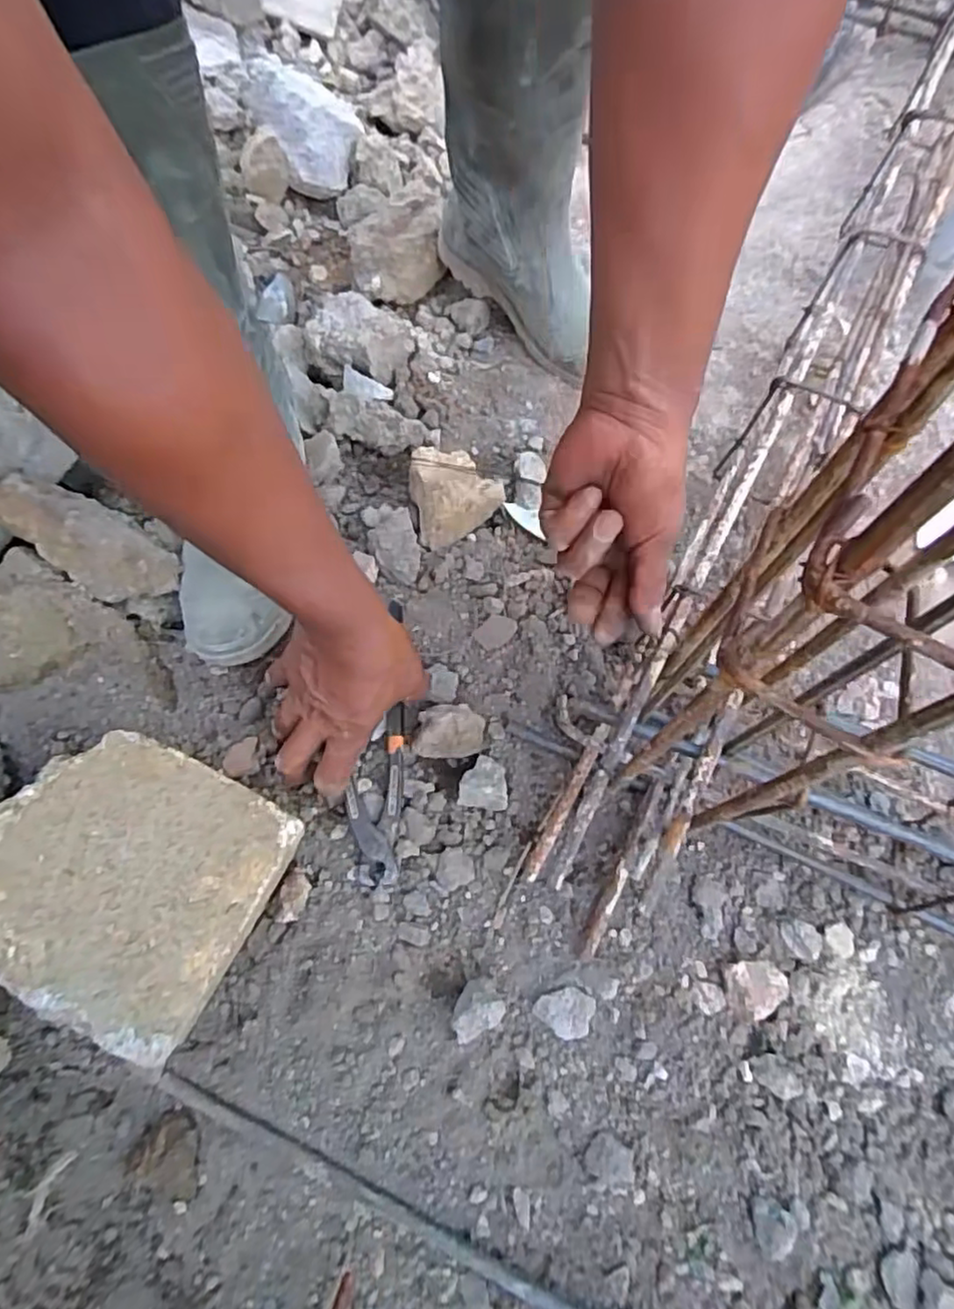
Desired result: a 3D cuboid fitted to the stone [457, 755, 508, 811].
[{"bbox_3d":[0.007,0.099,0.513,0.037,0.025,0.039,10,66,4],"label":"stone"}]

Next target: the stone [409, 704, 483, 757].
[{"bbox_3d":[-0.023,0.063,0.529,0.057,0.032,0.041,0,66,-1],"label":"stone"}]

